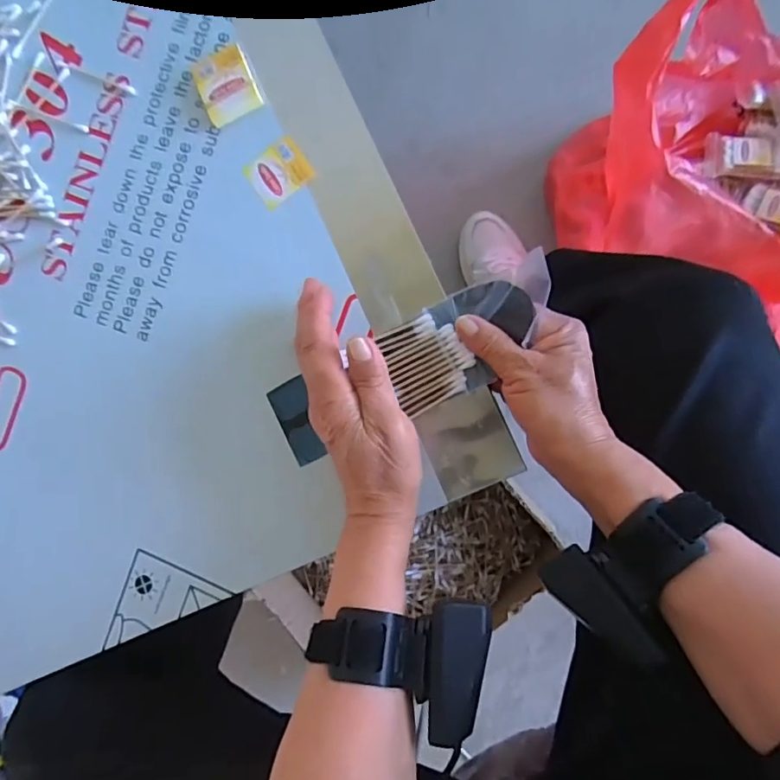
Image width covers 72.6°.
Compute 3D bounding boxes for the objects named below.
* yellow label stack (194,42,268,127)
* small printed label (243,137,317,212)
[{"bbox_3d":[-0.120,-0.226,0.393,0.042,0.011,0.047,-22,87,7],"label":"yellow label stack"},{"bbox_3d":[-0.082,-0.161,0.392,0.044,0.004,0.038,-35,85,6],"label":"small printed label"}]

